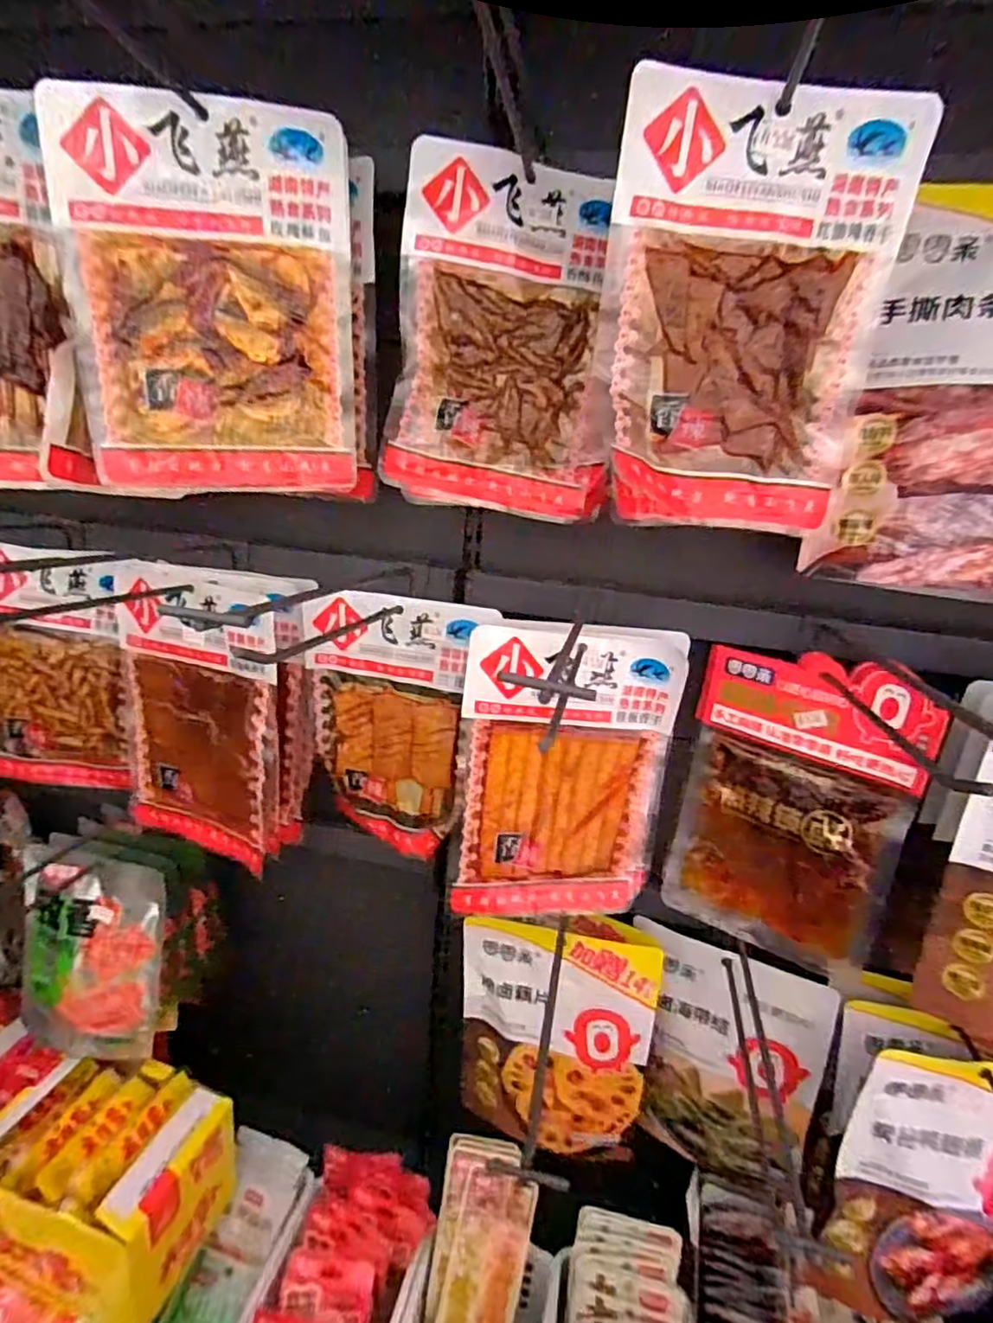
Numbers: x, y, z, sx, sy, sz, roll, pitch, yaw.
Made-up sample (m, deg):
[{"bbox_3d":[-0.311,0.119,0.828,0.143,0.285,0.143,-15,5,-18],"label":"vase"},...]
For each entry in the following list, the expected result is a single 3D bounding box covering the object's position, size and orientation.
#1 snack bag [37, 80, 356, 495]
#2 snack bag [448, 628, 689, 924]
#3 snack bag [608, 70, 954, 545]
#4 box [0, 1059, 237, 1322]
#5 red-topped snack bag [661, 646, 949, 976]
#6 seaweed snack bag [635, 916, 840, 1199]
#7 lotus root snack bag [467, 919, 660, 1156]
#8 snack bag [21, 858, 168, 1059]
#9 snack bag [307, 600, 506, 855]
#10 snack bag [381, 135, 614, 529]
[{"bbox_3d":[-0.182,-0.227,0.410,0.171,0.219,0.016,1,19,-12],"label":"snack bag"},{"bbox_3d":[0.056,0.095,0.510,0.169,0.236,0.025,2,19,-9],"label":"snack bag"},{"bbox_3d":[0.131,-0.177,0.330,0.150,0.201,0.046,5,16,0],"label":"snack bag"},{"bbox_3d":[-0.356,0.463,0.573,0.185,0.128,0.132,9,19,12],"label":"box"},{"bbox_3d":[0.227,0.113,0.497,0.157,0.234,0.024,18,22,33],"label":"red-topped snack bag"},{"bbox_3d":[0.201,0.367,0.576,0.162,0.230,0.034,15,21,26],"label":"seaweed snack bag"},{"bbox_3d":[0.051,0.349,0.583,0.175,0.224,0.030,9,19,10],"label":"lotus root snack bag"},{"bbox_3d":[-0.385,0.284,0.608,0.137,0.181,0.026,7,1,4],"label":"snack bag"},{"bbox_3d":[-0.094,0.056,0.559,0.148,0.224,0.024,10,19,14],"label":"snack bag"},{"bbox_3d":[0.007,-0.213,0.428,0.146,0.211,0.031,4,18,-3],"label":"snack bag"}]

